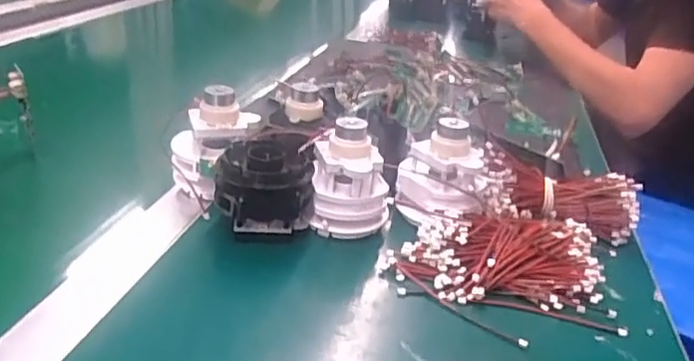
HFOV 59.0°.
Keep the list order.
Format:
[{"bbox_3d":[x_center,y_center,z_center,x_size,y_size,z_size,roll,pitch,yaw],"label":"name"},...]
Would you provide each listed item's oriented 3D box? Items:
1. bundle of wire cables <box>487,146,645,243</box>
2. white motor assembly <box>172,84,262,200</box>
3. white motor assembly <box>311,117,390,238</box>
[{"bbox_3d":[0.174,0.011,0.511,0.128,0.048,0.060,12,25,13],"label":"bundle of wire cables"},{"bbox_3d":[-0.106,-0.027,0.488,0.065,0.088,0.058,5,25,-3],"label":"white motor assembly"},{"bbox_3d":[0.004,-0.002,0.460,0.057,0.088,0.045,6,25,-1],"label":"white motor assembly"}]

